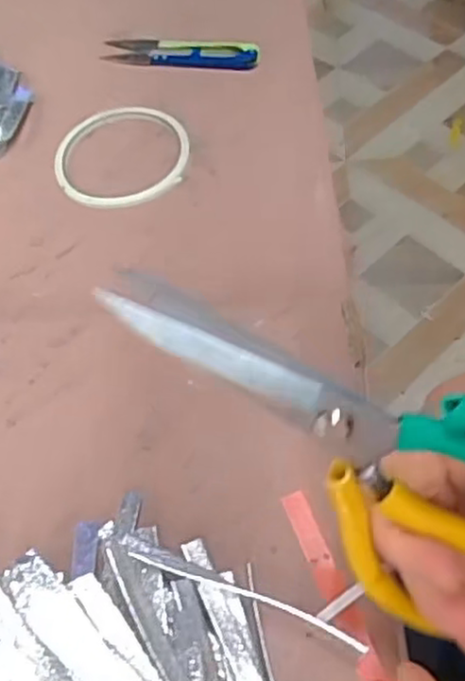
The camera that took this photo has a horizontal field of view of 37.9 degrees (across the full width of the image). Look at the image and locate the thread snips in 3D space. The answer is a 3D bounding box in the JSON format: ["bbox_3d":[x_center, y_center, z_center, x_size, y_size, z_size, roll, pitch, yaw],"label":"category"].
[{"bbox_3d":[-0.039,-0.214,0.504,0.117,0.015,0.025,9,59,9],"label":"thread snips"}]

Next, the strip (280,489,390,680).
[{"bbox_3d":[0.045,0.105,0.268,0.013,0.007,0.098,-19,59,-8],"label":"strip"}]

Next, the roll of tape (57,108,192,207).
[{"bbox_3d":[-0.074,-0.124,0.452,0.089,0.005,0.091,-2,58,3],"label":"roll of tape"}]

